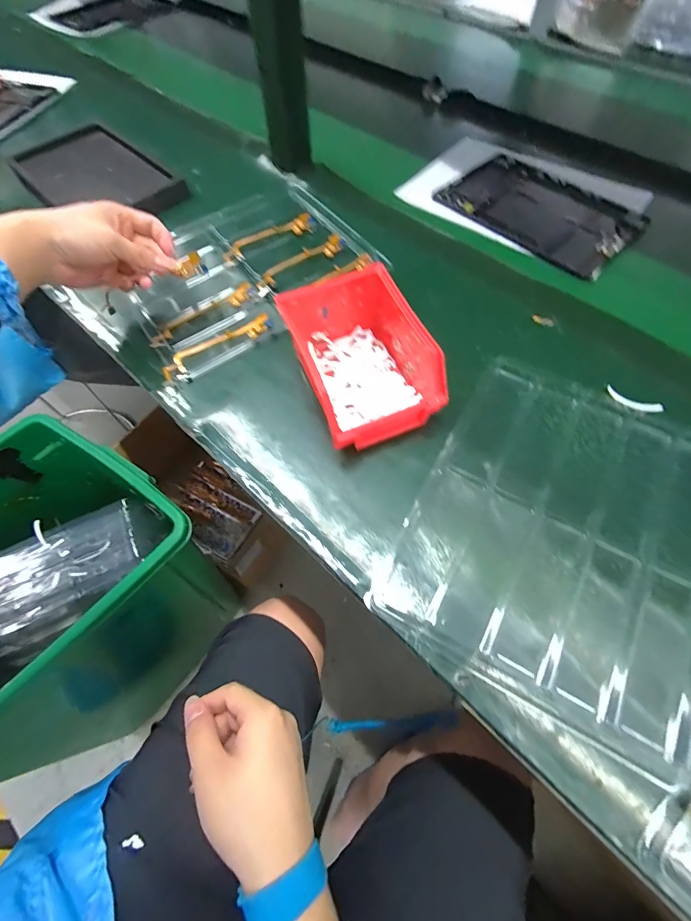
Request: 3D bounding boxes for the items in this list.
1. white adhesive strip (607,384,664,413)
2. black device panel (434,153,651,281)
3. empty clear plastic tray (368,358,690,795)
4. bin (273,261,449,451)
[{"bbox_3d":[0.265,-0.054,0.365,0.049,0.004,0.014,29,85,13],"label":"white adhesive strip"},{"bbox_3d":[0.253,-0.328,0.524,0.161,0.013,0.235,-41,69,-19],"label":"black device panel"},{"bbox_3d":[0.178,0.049,0.320,0.216,0.014,0.269,27,63,15],"label":"empty clear plastic tray"},{"bbox_3d":[0.015,-0.089,0.358,0.108,0.075,0.137,-20,64,-11],"label":"bin"}]

